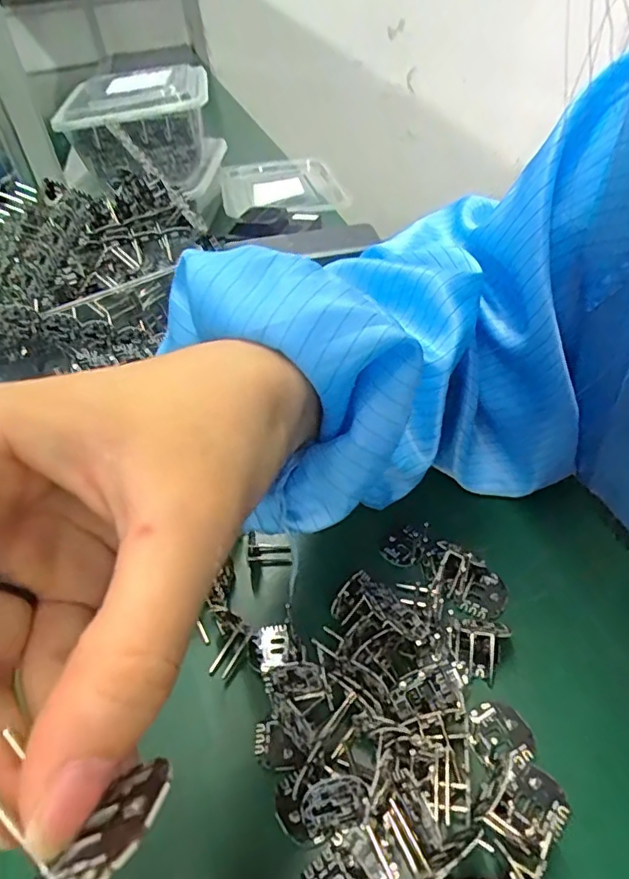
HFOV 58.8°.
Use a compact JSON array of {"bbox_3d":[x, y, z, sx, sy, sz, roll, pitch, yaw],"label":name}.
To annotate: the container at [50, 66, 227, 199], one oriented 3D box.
[{"bbox_3d":[-0.175,-0.331,0.597,0.131,0.092,0.181,-4,41,4],"label":"container"}]

